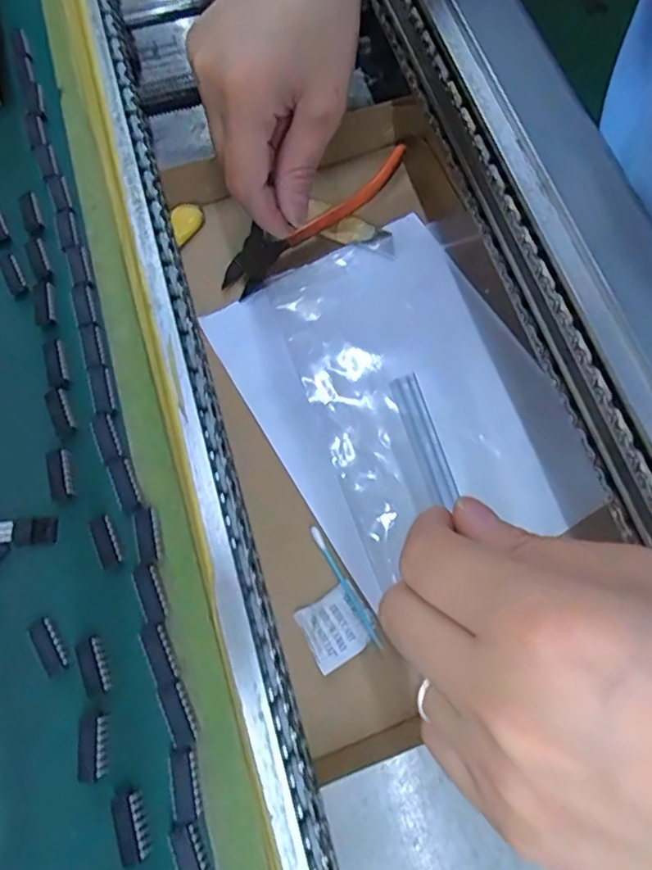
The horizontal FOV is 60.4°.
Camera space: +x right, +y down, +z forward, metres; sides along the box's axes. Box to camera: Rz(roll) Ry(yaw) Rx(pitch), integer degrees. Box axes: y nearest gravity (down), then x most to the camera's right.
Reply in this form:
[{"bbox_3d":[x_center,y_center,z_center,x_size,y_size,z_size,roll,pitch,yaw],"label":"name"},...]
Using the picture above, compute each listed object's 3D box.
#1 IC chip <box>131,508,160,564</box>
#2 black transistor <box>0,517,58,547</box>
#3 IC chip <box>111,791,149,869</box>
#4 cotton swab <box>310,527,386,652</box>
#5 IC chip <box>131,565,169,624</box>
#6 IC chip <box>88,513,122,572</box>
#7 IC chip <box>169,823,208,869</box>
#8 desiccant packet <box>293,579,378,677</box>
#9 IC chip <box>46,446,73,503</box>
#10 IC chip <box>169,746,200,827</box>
[{"bbox_3d":[-0.063,0.035,0.196,0.008,0.004,0.019,-13,71,-5],"label":"IC chip"},{"bbox_3d":[-0.110,0.035,0.205,0.022,0.004,0.010,-5,71,-2],"label":"black transistor"},{"bbox_3d":[-0.059,0.119,0.168,0.008,0.004,0.019,-17,72,-6],"label":"IC chip"},{"bbox_3d":[0.010,0.080,0.299,0.004,0.006,0.071,-30,74,-8],"label":"cotton swab"},{"bbox_3d":[-0.060,0.054,0.189,0.008,0.004,0.019,-21,72,-7],"label":"IC chip"},{"bbox_3d":[-0.078,0.037,0.196,0.008,0.004,0.019,-25,73,-8],"label":"IC chip"},{"bbox_3d":[-0.040,0.126,0.165,0.008,0.004,0.018,-23,72,-8],"label":"IC chip"},{"bbox_3d":[0.006,0.099,0.291,0.036,0.009,0.033,-31,75,-8],"label":"desiccant packet"},{"bbox_3d":[-0.099,0.014,0.206,0.009,0.004,0.019,-15,71,-5],"label":"IC chip"},{"bbox_3d":[-0.044,0.107,0.172,0.008,0.004,0.020,-11,71,-4],"label":"IC chip"}]

